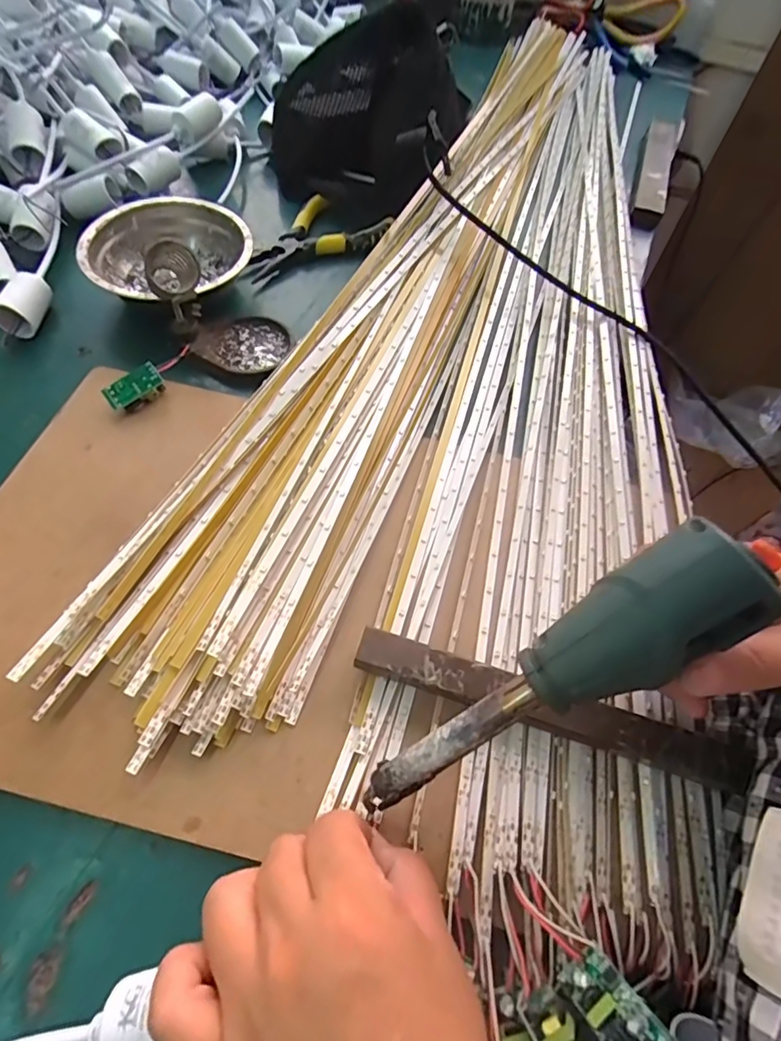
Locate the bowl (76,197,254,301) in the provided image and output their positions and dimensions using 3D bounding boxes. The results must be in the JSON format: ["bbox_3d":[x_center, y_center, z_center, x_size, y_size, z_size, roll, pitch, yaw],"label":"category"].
[{"bbox_3d":[-0.178,-0.211,0.421,0.124,0.038,0.124,2,60,-3],"label":"bowl"}]

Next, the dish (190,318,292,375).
[{"bbox_3d":[-0.113,-0.137,0.397,0.063,0.010,0.058,19,60,7],"label":"dish"}]

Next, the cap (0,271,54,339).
[{"bbox_3d":[-0.277,-0.164,0.389,0.026,0.031,0.048,2,60,-3],"label":"cap"}]

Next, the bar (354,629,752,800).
[{"bbox_3d":[0.079,0.097,0.264,0.197,0.020,0.022,17,60,6],"label":"bar"}]

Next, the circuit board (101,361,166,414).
[{"bbox_3d":[-0.178,-0.092,0.359,0.020,0.017,0.037,41,65,18],"label":"circuit board"}]

